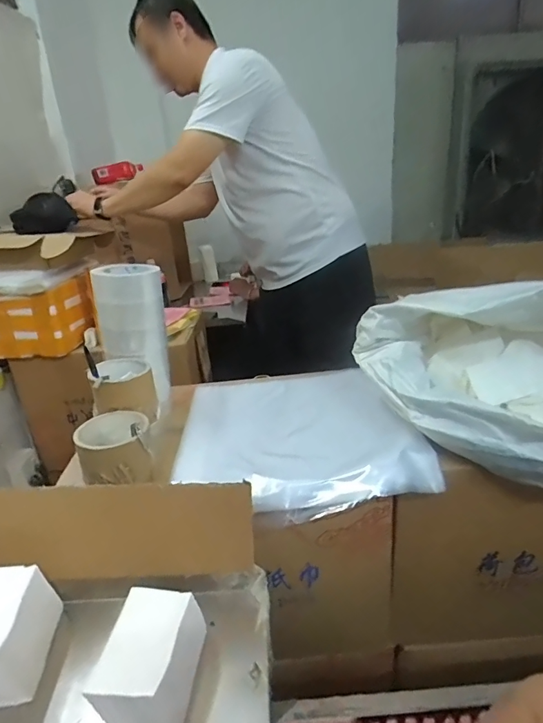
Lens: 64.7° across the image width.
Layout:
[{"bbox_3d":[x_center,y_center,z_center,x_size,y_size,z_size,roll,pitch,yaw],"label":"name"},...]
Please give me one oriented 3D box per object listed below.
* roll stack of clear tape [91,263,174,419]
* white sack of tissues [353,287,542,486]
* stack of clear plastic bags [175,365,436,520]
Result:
[{"bbox_3d":[-0.246,-0.040,0.798,0.093,0.265,0.117,16,30,38],"label":"roll stack of clear tape"},{"bbox_3d":[0.333,0.004,0.643,0.428,0.212,0.232,17,31,40],"label":"white sack of tissues"},{"bbox_3d":[0.041,0.102,0.753,0.385,0.066,0.372,-3,23,1],"label":"stack of clear plastic bags"}]

